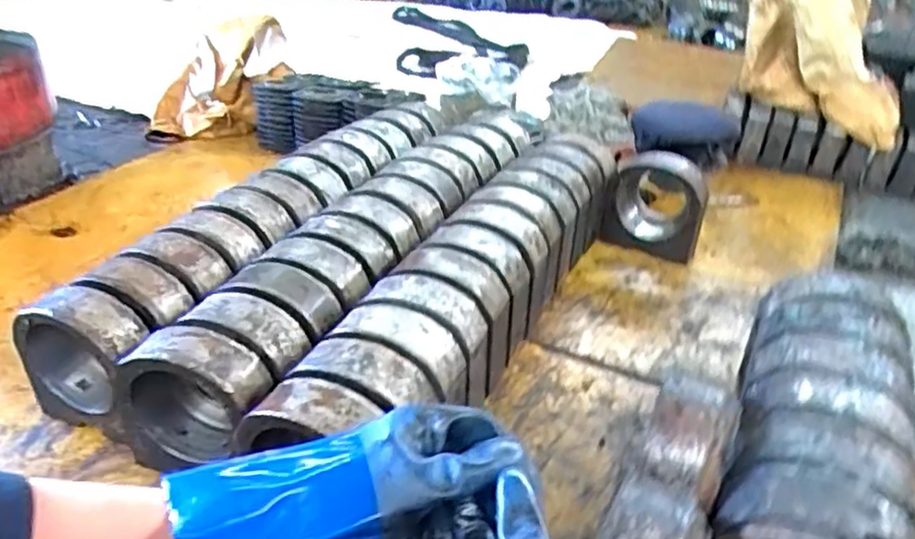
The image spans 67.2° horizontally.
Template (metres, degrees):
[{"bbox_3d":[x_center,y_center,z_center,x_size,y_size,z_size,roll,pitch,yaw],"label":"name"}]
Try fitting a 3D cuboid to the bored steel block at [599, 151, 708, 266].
[{"bbox_3d":[0.476,-0.154,1.678,0.228,0.237,0.129,10,32,12],"label":"bored steel block"}]

